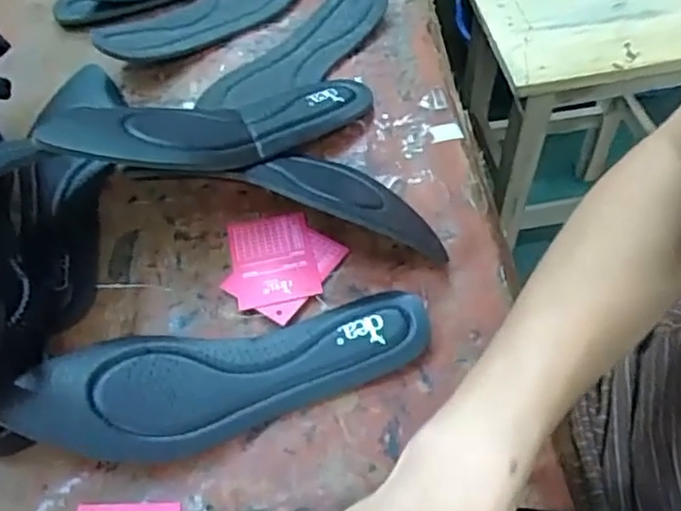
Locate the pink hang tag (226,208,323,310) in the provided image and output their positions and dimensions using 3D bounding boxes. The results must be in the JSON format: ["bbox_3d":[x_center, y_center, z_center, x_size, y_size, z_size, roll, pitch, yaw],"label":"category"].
[{"bbox_3d":[-0.046,0.001,0.438,0.055,0.004,0.072,-12,56,-4],"label":"pink hang tag"}]

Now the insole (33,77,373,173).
[{"bbox_3d":[-0.080,-0.094,0.452,0.246,0.021,0.074,-18,54,-36],"label":"insole"}]

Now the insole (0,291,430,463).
[{"bbox_3d":[-0.065,0.068,0.373,0.245,0.040,0.076,-11,56,-3],"label":"insole"}]

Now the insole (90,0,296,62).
[{"bbox_3d":[-0.107,-0.236,0.581,0.242,0.033,0.073,-34,61,-18],"label":"insole"}]

